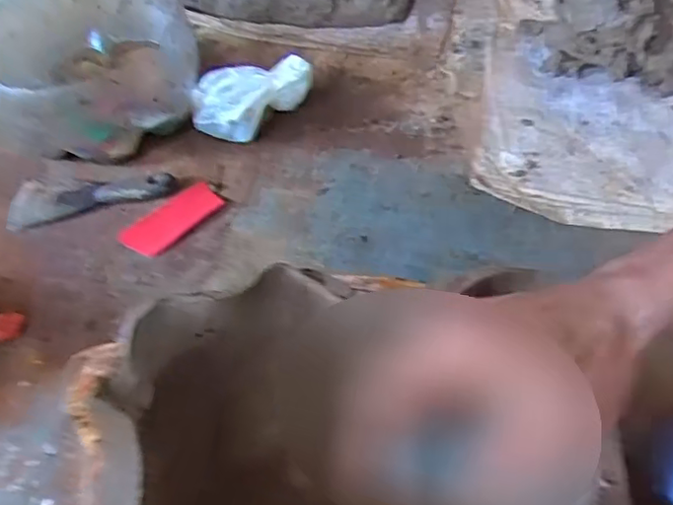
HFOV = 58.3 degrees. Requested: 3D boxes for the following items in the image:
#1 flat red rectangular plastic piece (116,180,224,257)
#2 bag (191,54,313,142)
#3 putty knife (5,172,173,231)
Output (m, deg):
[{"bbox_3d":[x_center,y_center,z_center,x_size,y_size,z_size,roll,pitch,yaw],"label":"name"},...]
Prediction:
[{"bbox_3d":[-0.177,-0.035,0.652,0.108,0.008,0.052,-37,59,-21],"label":"flat red rectangular plastic piece"},{"bbox_3d":[-0.107,-0.177,0.715,0.140,0.071,0.096,11,55,12],"label":"bag"},{"bbox_3d":[-0.274,-0.062,0.670,0.188,0.023,0.062,-2,53,3],"label":"putty knife"}]

